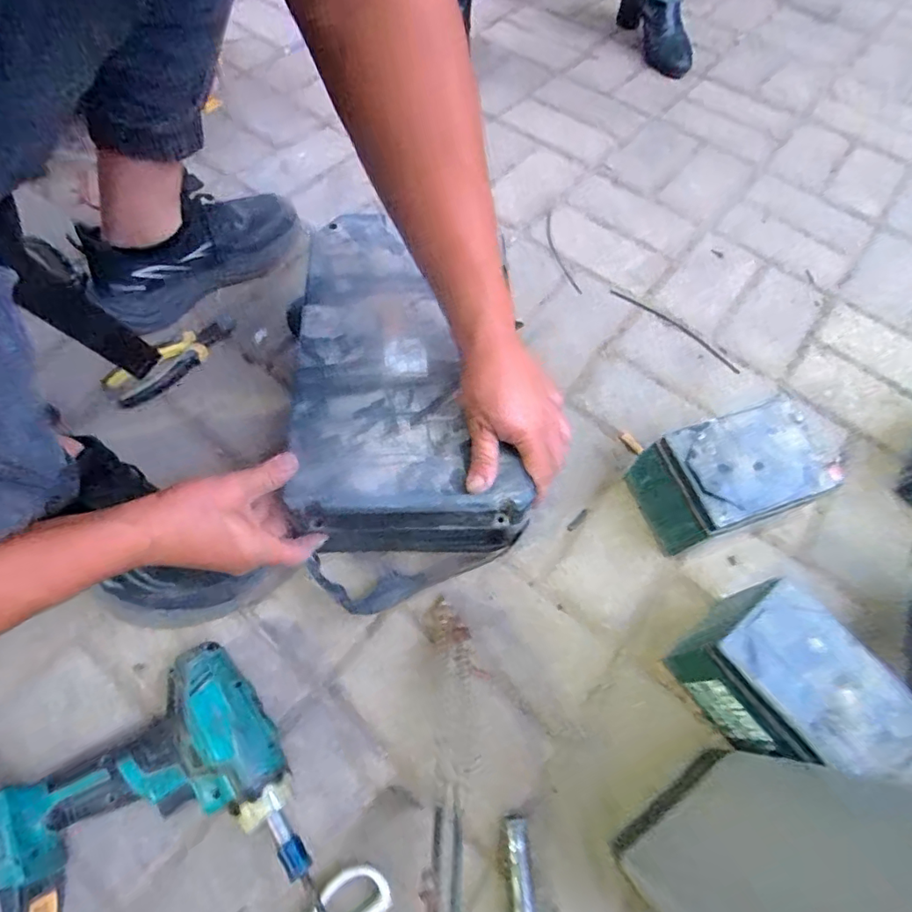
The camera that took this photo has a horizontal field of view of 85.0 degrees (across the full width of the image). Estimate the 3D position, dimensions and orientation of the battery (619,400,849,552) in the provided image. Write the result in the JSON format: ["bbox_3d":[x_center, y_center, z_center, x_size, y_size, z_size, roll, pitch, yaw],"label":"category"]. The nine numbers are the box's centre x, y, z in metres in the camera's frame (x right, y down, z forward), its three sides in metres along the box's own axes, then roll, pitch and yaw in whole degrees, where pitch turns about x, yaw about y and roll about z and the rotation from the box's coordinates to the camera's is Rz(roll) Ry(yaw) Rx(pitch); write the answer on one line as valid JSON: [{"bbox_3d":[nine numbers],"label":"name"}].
[{"bbox_3d":[0.269,0.025,0.501,0.154,0.103,0.100,-16,65,-12],"label":"battery"}]

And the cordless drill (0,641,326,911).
[{"bbox_3d":[-0.217,0.275,0.355,0.200,0.075,0.194,-36,70,-20],"label":"cordless drill"}]

